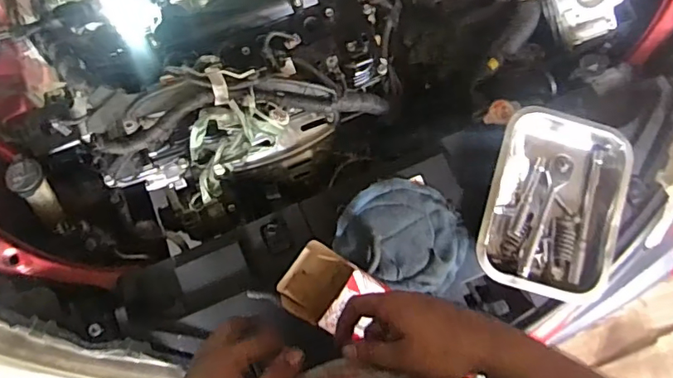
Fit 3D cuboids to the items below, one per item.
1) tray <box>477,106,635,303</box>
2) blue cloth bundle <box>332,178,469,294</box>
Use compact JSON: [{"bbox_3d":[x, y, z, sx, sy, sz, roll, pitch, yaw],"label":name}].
[{"bbox_3d":[0.313,0.015,0.736,0.191,0.050,0.270,15,75,4],"label":"tray"},{"bbox_3d":[0.098,0.066,0.741,0.176,0.030,0.149,33,77,9],"label":"blue cloth bundle"}]

